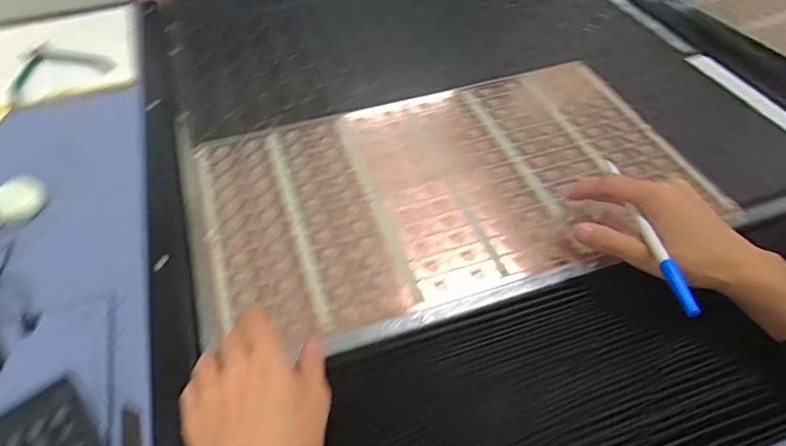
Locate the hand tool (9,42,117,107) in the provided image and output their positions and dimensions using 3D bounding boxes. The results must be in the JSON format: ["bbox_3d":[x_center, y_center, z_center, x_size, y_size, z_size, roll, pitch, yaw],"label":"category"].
[{"bbox_3d":[-0.464,-0.215,0.731,0.127,0.016,0.114,-34,55,-26],"label":"hand tool"}]

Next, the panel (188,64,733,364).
[{"bbox_3d":[0.056,-0.049,0.587,0.513,0.011,0.291,-16,50,-12],"label":"panel"}]

